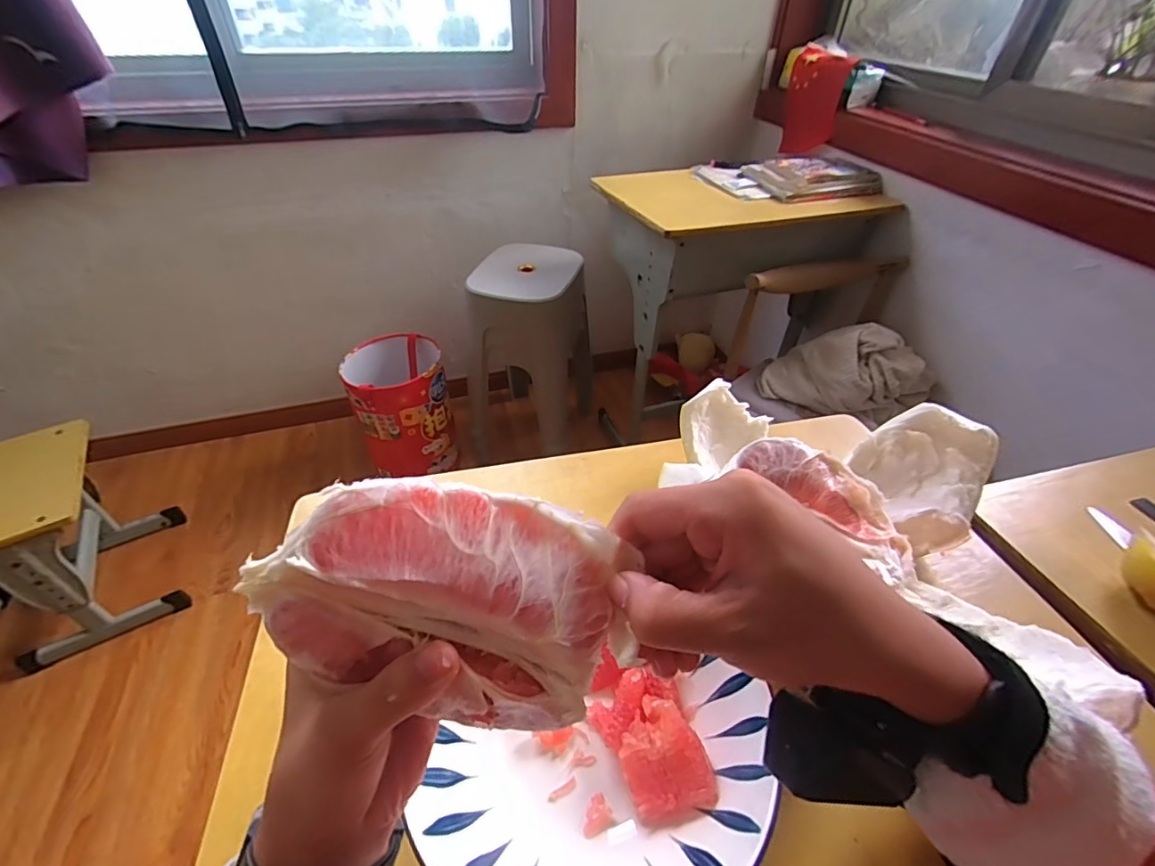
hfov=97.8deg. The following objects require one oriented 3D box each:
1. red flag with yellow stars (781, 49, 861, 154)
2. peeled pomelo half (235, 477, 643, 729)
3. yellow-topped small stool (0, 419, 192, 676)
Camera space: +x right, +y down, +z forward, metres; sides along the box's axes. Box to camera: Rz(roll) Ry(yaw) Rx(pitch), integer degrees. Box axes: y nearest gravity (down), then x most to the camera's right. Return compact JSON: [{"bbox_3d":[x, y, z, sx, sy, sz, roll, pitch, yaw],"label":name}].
[{"bbox_3d":[0.629,-0.895,1.355,0.025,0.240,0.204,-1,26,-23],"label":"red flag with yellow stars"},{"bbox_3d":[-0.053,0.065,0.204,0.124,0.070,0.076,20,66,-10],"label":"peeled pomelo half"},{"bbox_3d":[-1.145,0.236,1.132,0.283,0.375,0.333,-22,48,-24],"label":"yellow-topped small stool"}]

